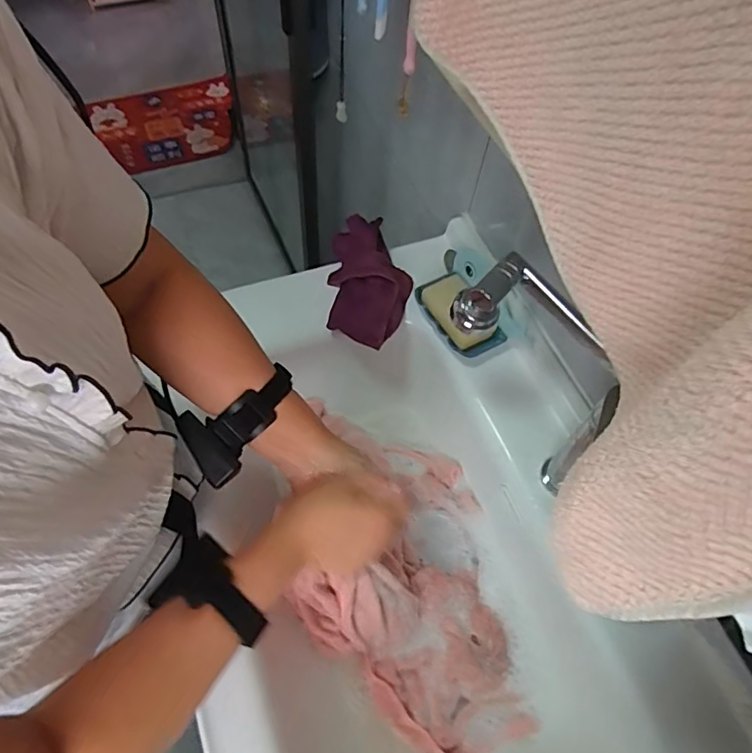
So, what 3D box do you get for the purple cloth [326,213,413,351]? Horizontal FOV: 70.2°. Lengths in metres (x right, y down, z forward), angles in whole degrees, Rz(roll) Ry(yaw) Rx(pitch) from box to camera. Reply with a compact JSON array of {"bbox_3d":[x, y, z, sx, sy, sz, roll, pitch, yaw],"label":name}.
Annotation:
[{"bbox_3d":[-0.009,-0.132,0.723,0.112,0.049,0.192,7,59,0],"label":"purple cloth"}]

